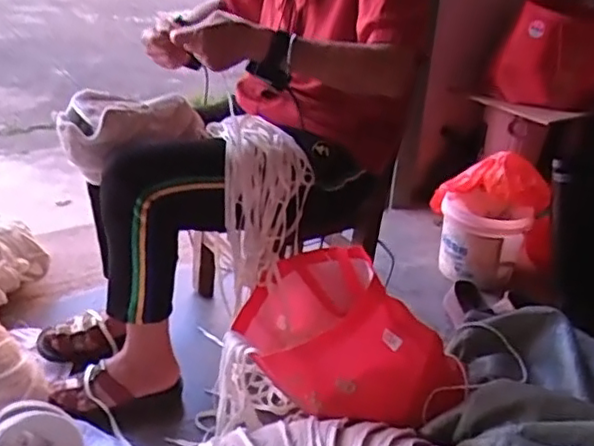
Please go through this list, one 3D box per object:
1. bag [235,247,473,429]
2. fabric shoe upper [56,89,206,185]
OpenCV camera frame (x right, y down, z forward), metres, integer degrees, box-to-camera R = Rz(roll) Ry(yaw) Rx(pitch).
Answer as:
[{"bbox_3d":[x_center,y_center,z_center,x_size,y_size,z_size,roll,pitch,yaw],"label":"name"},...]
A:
[{"bbox_3d":[0.091,0.167,1.027,0.347,0.205,0.248,-2,28,-12],"label":"bag"},{"bbox_3d":[-0.274,-0.155,1.057,0.150,0.114,0.217,17,30,22],"label":"fabric shoe upper"}]

